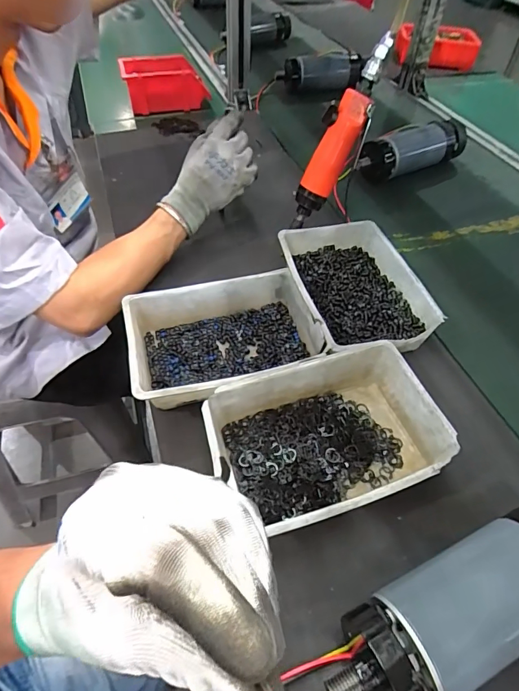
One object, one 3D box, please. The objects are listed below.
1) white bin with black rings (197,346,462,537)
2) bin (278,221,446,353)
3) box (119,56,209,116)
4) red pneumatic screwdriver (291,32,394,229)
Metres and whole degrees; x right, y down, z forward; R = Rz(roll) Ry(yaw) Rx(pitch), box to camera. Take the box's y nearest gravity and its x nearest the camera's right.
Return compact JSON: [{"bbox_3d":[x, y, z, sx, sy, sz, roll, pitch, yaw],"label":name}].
[{"bbox_3d":[0.061,0.086,0.396,0.199,0.055,0.141,-14,51,-16],"label":"white bin with black rings"},{"bbox_3d":[0.117,-0.069,0.534,0.151,0.054,0.208,-9,51,-11],"label":"bin"},{"bbox_3d":[-0.209,-0.576,0.936,0.181,0.083,0.123,-6,50,-9],"label":"box"},{"bbox_3d":[0.099,-0.253,0.530,0.048,0.226,0.035,-6,44,-42],"label":"red pneumatic screwdriver"}]

